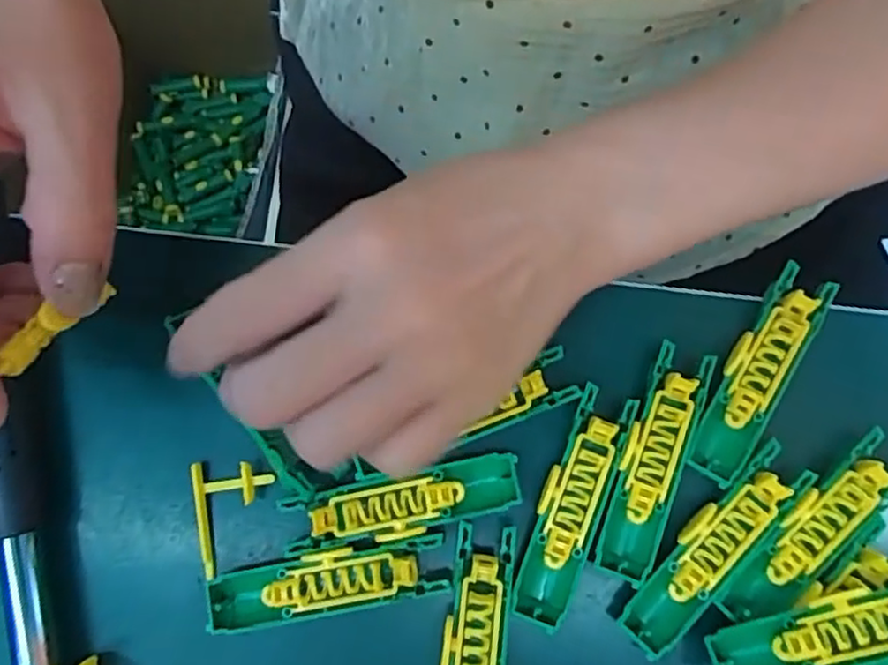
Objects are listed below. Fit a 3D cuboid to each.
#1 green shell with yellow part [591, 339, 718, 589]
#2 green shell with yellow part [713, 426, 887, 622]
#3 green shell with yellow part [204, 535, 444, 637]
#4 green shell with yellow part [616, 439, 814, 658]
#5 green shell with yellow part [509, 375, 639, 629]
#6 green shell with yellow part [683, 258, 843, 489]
[{"bbox_3d":[0.069,0.042,0.221,0.020,0.008,0.075,21,81,6],"label":"green shell with yellow part"},{"bbox_3d":[0.118,0.064,0.216,0.074,0.015,0.019,-43,81,-6],"label":"green shell with yellow part"},{"bbox_3d":[-0.039,0.081,0.222,0.077,0.014,0.019,-10,80,0],"label":"green shell with yellow part"},{"bbox_3d":[0.086,0.068,0.215,0.019,0.009,0.076,42,84,8],"label":"green shell with yellow part"},{"bbox_3d":[0.042,0.055,0.219,0.019,0.009,0.075,20,81,5],"label":"green shell with yellow part"},{"bbox_3d":[0.105,0.013,0.224,0.019,0.011,0.074,30,82,7],"label":"green shell with yellow part"}]

